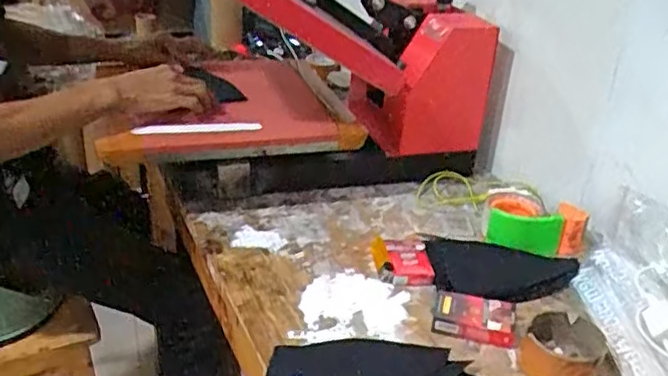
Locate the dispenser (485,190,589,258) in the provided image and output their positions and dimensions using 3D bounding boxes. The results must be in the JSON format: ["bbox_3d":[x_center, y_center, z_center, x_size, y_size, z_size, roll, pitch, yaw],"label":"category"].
[{"bbox_3d":[0.290,0.039,0.932,0.137,0.055,0.110,12,28,15],"label":"dispenser"}]

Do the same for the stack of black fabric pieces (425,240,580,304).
[{"bbox_3d":[0.226,0.105,0.854,0.185,0.012,0.185,2,27,-4],"label":"stack of black fabric pieces"}]

